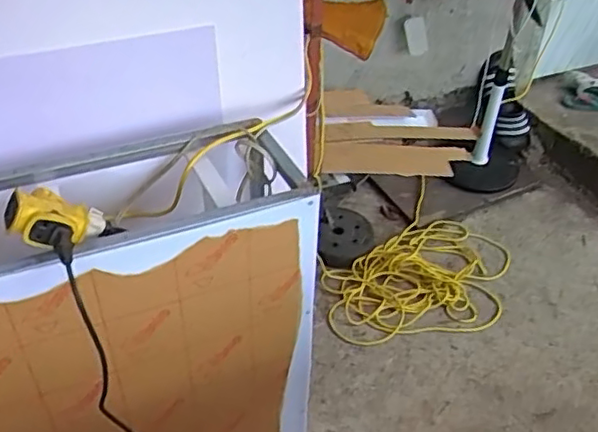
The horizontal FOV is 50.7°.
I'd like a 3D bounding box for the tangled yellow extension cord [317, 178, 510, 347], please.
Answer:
[{"bbox_3d":[0.338,0.170,1.758,0.598,0.045,0.432,-31,49,-34],"label":"tangled yellow extension cord"}]

